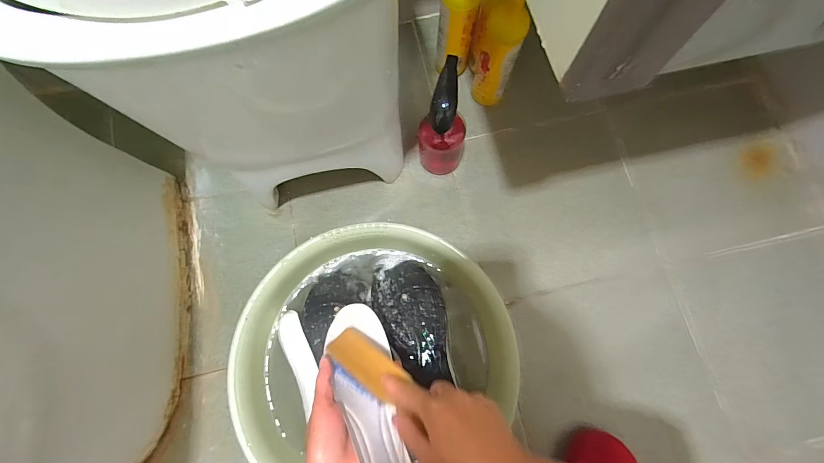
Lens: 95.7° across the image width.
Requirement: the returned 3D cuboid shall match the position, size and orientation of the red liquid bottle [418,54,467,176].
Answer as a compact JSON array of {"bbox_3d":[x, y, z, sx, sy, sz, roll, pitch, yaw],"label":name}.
[{"bbox_3d":[0.053,-0.165,0.590,0.076,0.198,0.091,25,78,7],"label":"red liquid bottle"}]

